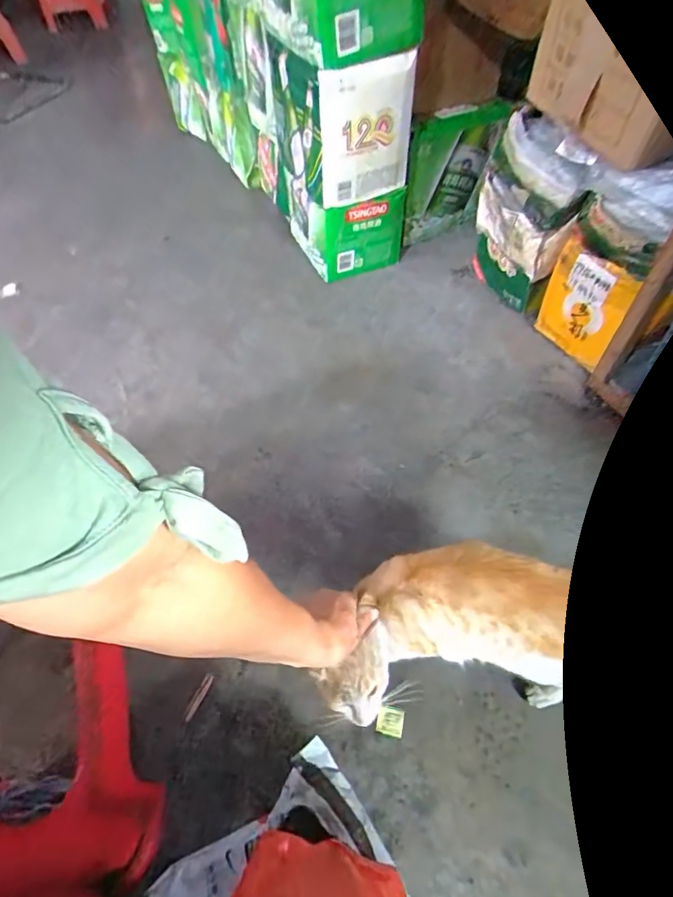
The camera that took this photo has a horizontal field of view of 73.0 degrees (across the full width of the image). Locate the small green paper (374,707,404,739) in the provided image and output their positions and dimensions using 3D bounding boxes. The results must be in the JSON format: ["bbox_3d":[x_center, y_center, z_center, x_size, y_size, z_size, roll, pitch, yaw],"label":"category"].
[{"bbox_3d":[0.075,0.381,0.633,0.036,0.006,0.032,9,56,11],"label":"small green paper"}]

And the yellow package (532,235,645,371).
[{"bbox_3d":[0.513,-0.299,0.966,0.044,0.219,0.194,-25,57,-13],"label":"yellow package"}]

